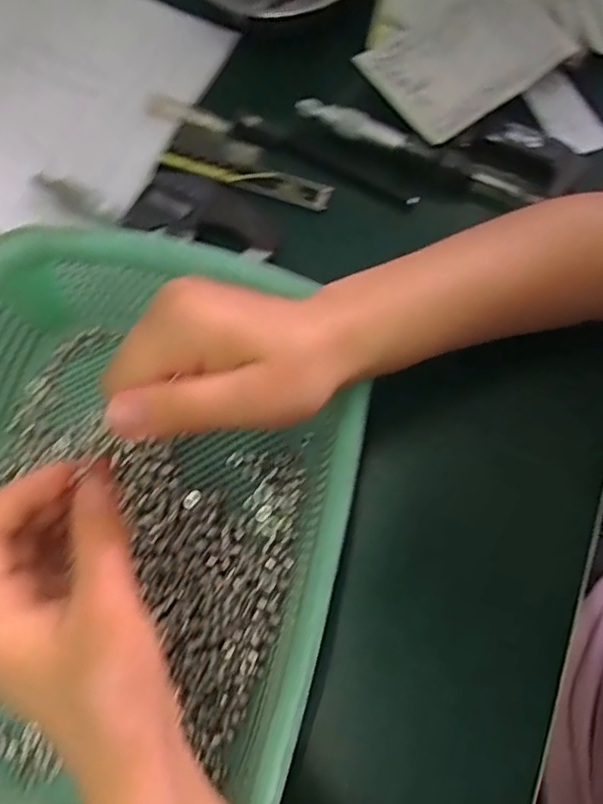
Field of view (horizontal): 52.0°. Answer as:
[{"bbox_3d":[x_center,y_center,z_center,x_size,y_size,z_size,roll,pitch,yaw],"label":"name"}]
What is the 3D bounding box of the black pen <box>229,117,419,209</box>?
[{"bbox_3d":[0.015,-0.163,0.416,0.135,0.006,0.018,26,76,8],"label":"black pen"}]

